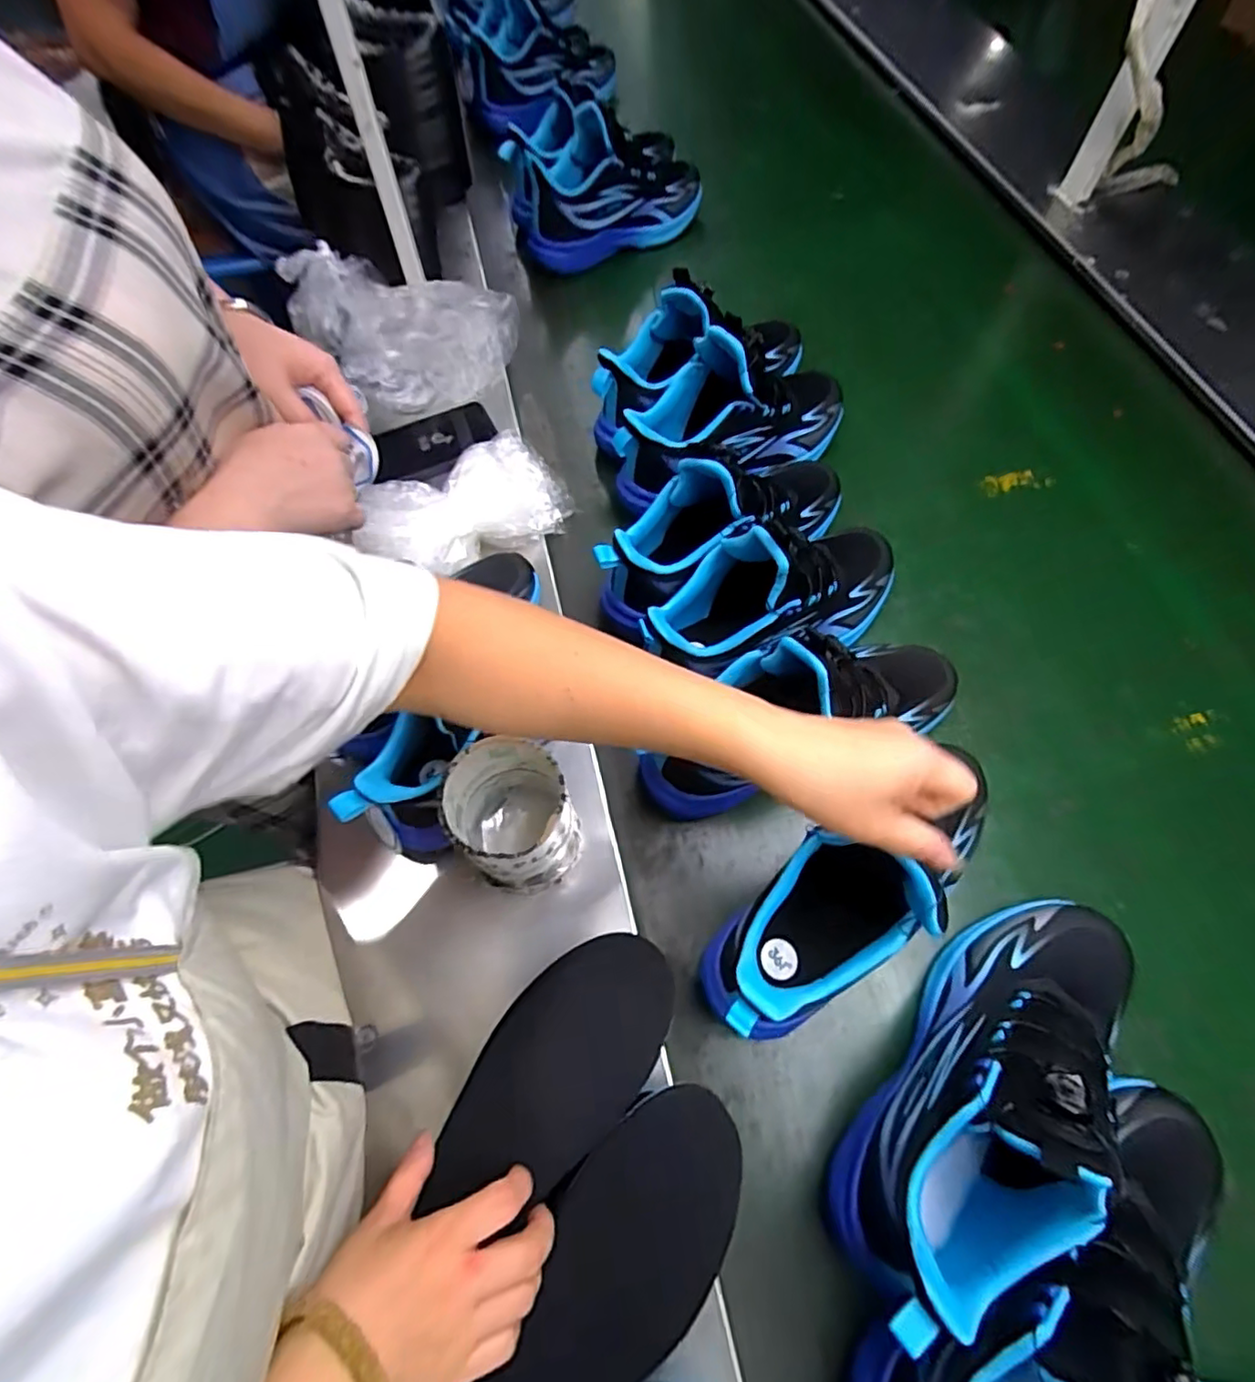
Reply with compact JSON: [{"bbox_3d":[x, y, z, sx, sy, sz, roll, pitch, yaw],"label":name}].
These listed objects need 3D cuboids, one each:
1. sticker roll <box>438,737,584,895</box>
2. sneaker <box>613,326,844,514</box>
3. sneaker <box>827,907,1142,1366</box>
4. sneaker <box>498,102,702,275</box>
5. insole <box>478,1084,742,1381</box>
[{"bbox_3d":[-0.079,0.093,0.458,0.078,0.108,0.083,-3,67,7],"label":"sticker roll"},{"bbox_3d":[0.110,-0.288,0.648,0.266,0.146,0.095,-24,65,-12],"label":"sneaker"},{"bbox_3d":[0.230,0.242,0.390,0.095,0.154,0.270,34,76,20],"label":"sneaker"},{"bbox_3d":[-0.024,-0.694,0.862,0.269,0.141,0.134,-20,66,0],"label":"sneaker"},{"bbox_3d":[-0.031,0.346,0.341,0.088,0.022,0.263,40,67,19],"label":"insole"}]

